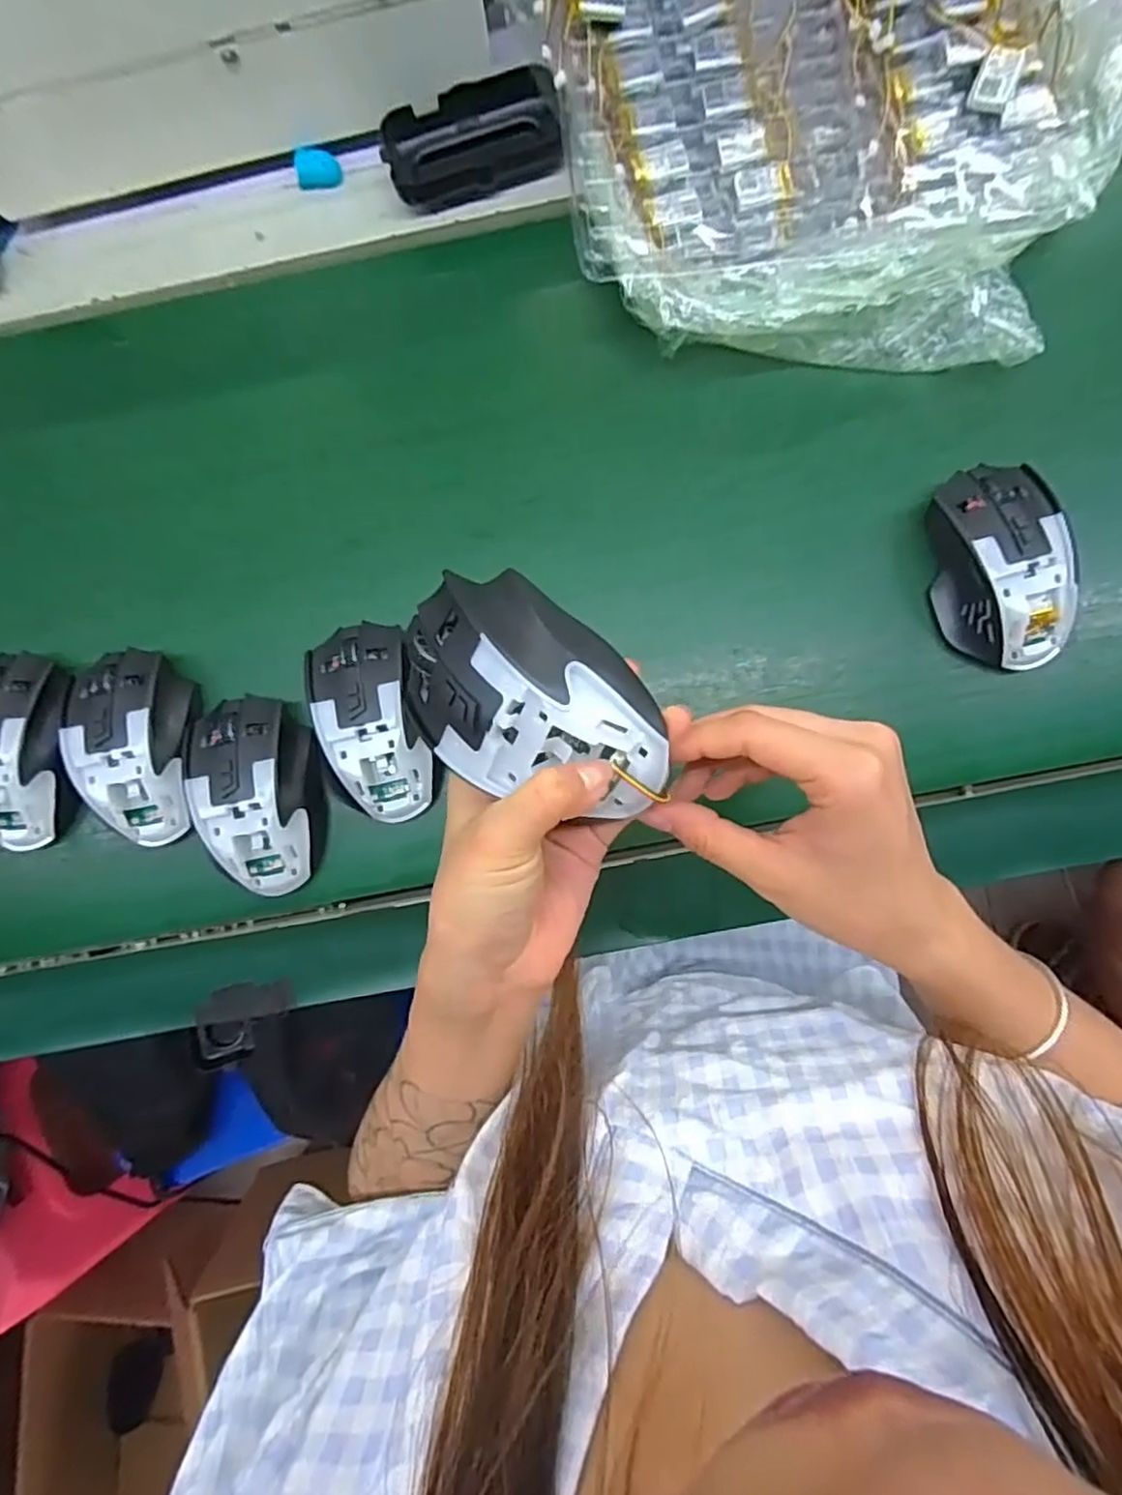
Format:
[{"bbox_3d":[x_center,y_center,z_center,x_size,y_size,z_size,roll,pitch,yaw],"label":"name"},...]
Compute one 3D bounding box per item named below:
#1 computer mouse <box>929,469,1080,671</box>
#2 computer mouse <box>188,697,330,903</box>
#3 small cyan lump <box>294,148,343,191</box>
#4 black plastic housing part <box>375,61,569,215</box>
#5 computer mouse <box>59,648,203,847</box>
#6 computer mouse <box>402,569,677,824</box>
[{"bbox_3d":[0.248,-0.101,0.375,0.065,0.040,0.111,-14,84,6],"label":"computer mouse"},{"bbox_3d":[-0.177,0.028,0.397,0.065,0.048,0.114,-12,85,7],"label":"computer mouse"},{"bbox_3d":[-0.151,-0.359,0.414,0.026,0.017,0.012,-7,85,7],"label":"small cyan lump"},{"bbox_3d":[-0.051,-0.364,0.401,0.103,0.031,0.056,-15,84,6],"label":"black plastic housing part"},{"bbox_3d":[-0.249,-0.002,0.395,0.066,0.035,0.112,-18,84,6],"label":"computer mouse"},{"bbox_3d":[-0.013,-0.016,0.239,0.111,0.031,0.068,37,91,8],"label":"computer mouse"}]

